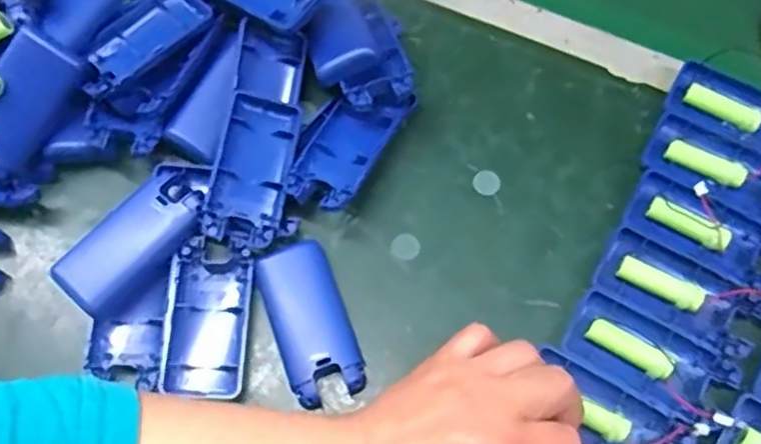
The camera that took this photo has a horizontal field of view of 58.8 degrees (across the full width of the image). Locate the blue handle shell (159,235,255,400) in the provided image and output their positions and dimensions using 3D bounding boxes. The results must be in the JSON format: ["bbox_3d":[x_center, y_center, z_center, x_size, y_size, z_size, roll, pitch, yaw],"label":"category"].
[{"bbox_3d":[-0.101,0.057,0.400,0.045,0.019,0.088,2,68,1],"label":"blue handle shell"}]

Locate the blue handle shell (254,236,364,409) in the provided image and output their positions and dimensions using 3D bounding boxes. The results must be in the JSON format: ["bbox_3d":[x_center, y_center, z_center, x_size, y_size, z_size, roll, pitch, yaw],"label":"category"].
[{"bbox_3d":[-0.041,0.058,0.395,0.043,0.014,0.091,-19,69,-7],"label":"blue handle shell"}]

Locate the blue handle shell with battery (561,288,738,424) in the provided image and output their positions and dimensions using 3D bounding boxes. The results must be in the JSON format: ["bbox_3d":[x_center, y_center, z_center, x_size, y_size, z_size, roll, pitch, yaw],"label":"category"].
[{"bbox_3d":[0.154,0.079,0.387,0.093,0.014,0.045,30,71,12],"label":"blue handle shell with battery"}]

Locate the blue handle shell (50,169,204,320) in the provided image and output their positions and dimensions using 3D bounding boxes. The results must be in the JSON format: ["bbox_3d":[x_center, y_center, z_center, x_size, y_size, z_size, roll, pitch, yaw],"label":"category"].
[{"bbox_3d":[-0.148,0.015,0.407,0.043,0.027,0.090,42,74,15],"label":"blue handle shell"}]

